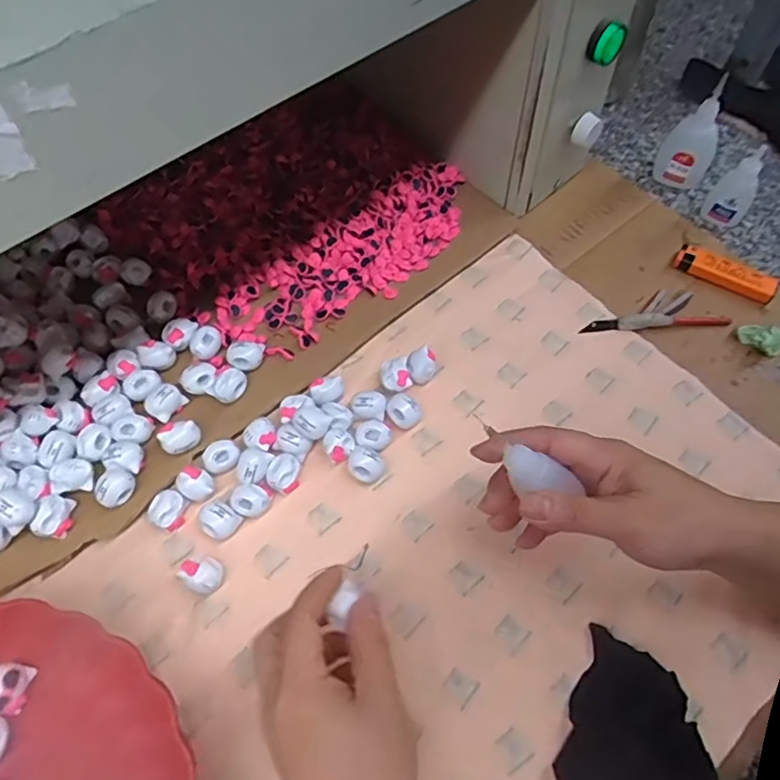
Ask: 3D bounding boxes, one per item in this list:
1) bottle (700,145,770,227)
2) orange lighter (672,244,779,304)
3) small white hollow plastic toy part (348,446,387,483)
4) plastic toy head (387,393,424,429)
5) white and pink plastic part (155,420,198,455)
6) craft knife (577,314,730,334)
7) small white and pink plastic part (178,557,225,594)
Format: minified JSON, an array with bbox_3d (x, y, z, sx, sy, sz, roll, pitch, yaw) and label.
[{"bbox_3d":[0.293,-0.173,0.510,0.033,0.071,0.024,30,67,16],"label":"bottle"},{"bbox_3d":[0.276,-0.097,0.501,0.079,0.013,0.025,27,66,14],"label":"orange lighter"},{"bbox_3d":[-0.016,0.052,0.419,0.022,0.022,0.023,0,62,1],"label":"small white hollow plastic toy part"},{"bbox_3d":[0.010,0.016,0.438,0.025,0.021,0.020,11,63,7],"label":"plastic toy head"},{"bbox_3d":[-0.142,0.032,0.412,0.024,0.017,0.018,-28,65,-13],"label":"white and pink plastic part"},{"bbox_3d":[0.211,-0.054,0.482,0.116,0.009,0.010,-2,62,0],"label":"craft knife"},{"bbox_3d":[-0.116,0.115,0.378,0.022,0.021,0.021,0,62,1],"label":"small white and pink plastic part"}]

